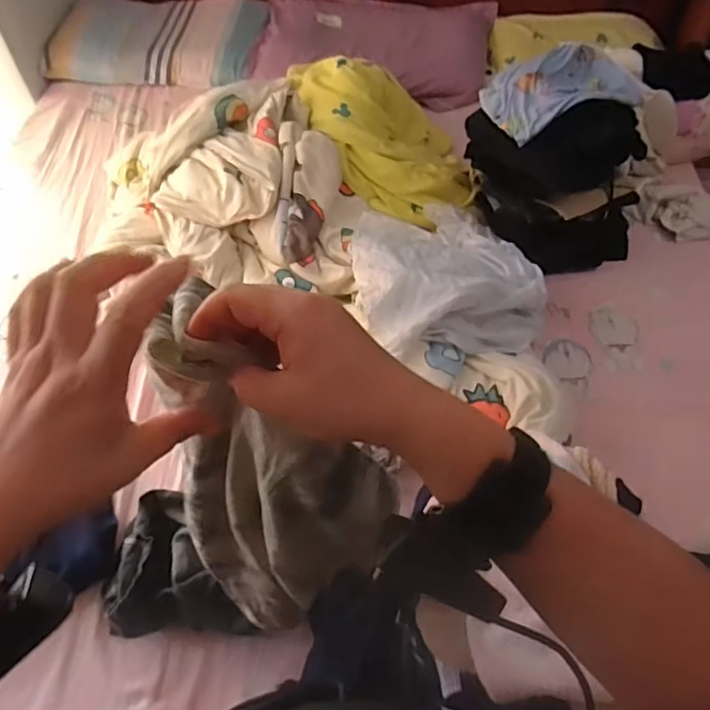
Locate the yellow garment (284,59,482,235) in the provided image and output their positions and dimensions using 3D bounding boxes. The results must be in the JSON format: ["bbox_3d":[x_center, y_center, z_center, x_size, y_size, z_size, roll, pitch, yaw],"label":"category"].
[{"bbox_3d":[0.074,-0.500,1.269,0.348,0.167,0.443,-9,55,-6],"label":"yellow garment"}]

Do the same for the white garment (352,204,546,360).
[{"bbox_3d":[0.174,-0.165,1.070,0.342,0.124,0.366,0,54,0],"label":"white garment"}]

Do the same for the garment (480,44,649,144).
[{"bbox_3d":[0.384,-0.493,1.038,0.256,0.072,0.164,-17,56,-12],"label":"garment"}]

